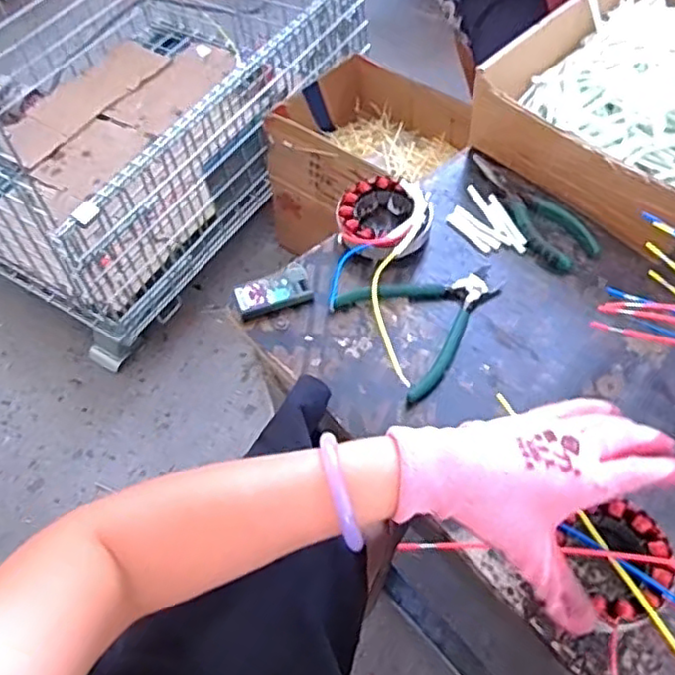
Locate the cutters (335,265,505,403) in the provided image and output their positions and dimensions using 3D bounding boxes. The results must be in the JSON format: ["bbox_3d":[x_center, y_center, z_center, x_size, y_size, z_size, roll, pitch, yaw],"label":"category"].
[{"bbox_3d":[0.087,-0.022,0.585,0.134,0.011,0.118,-26,58,-14],"label":"cutters"}]

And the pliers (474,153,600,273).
[{"bbox_3d":[0.186,-0.129,0.654,0.058,0.018,0.159,-25,58,-14],"label":"pliers"}]

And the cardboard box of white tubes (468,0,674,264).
[{"bbox_3d":[0.335,-0.255,0.687,0.353,0.093,0.242,-40,62,-22],"label":"cardboard box of white tubes"}]

